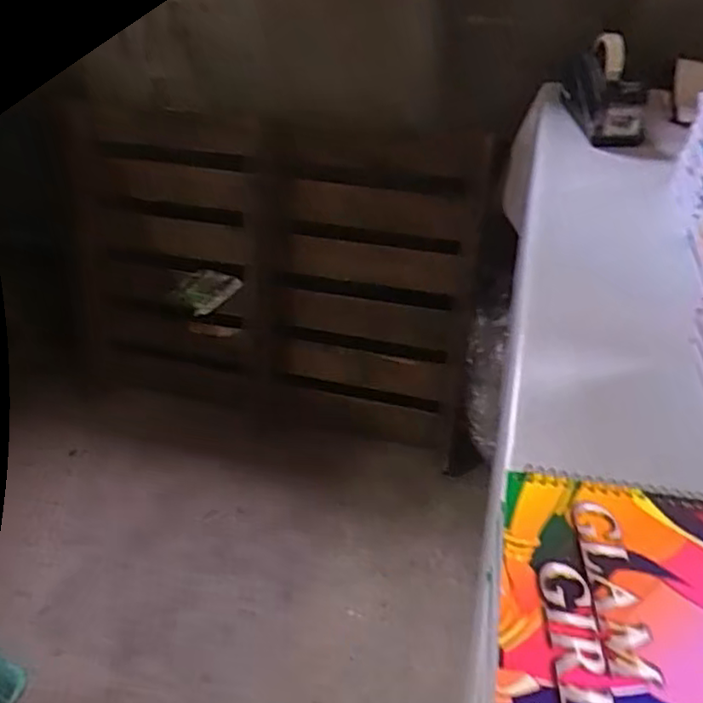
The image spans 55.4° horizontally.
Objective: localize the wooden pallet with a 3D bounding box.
[{"bbox_3d":[-0.205,-0.158,1.552,1.004,0.724,0.103,8,20,11],"label":"wooden pallet"}]

